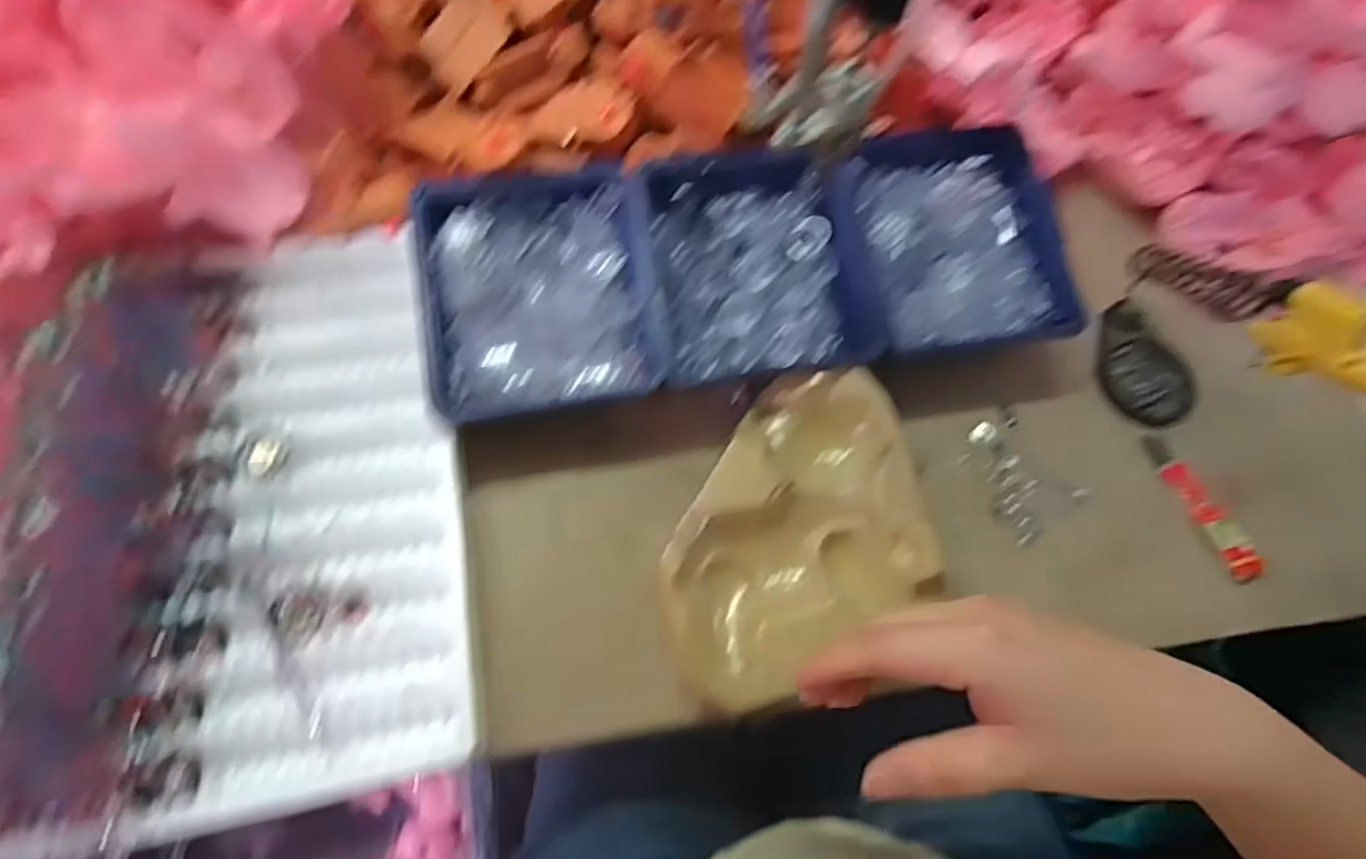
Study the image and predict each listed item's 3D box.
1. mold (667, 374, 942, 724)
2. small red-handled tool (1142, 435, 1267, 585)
[{"bbox_3d":[0.064,0.060,0.424,0.162,0.033,0.184,-10,68,-7],"label":"mold"},{"bbox_3d":[0.357,0.051,0.476,0.023,0.017,0.108,-17,69,-10],"label":"small red-handled tool"}]

